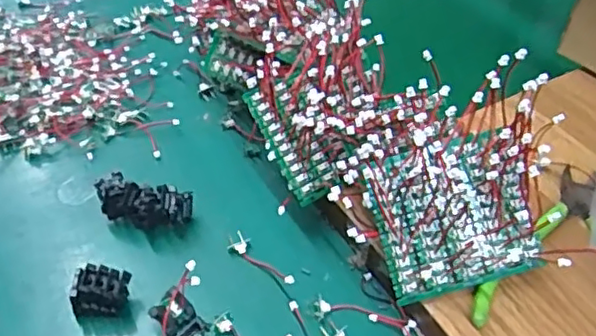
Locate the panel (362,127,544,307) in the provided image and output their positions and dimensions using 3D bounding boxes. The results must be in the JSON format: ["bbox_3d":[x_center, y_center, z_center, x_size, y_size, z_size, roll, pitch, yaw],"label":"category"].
[{"bbox_3d":[0.088,0.028,0.342,0.084,0.010,0.081,-16,93,-2],"label":"panel"}]

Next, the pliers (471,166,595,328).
[{"bbox_3d":[0.166,0.046,0.361,0.103,0.021,0.136,14,46,14],"label":"pliers"}]

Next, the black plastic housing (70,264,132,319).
[{"bbox_3d":[-0.118,0.074,0.369,0.032,0.029,0.021,-2,45,-2],"label":"black plastic housing"}]

